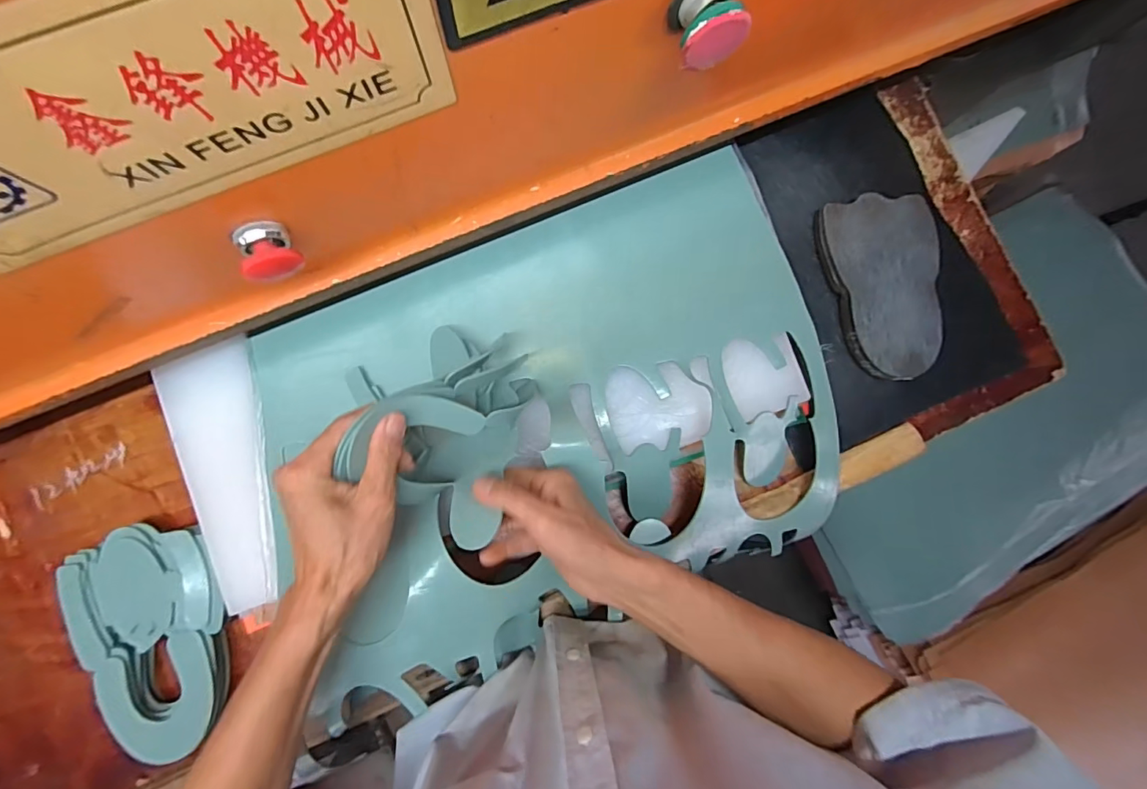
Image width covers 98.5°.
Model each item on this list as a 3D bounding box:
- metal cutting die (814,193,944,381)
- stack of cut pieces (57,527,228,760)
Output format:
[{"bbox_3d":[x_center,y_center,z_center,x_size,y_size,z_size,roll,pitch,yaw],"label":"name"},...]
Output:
[{"bbox_3d":[0.346,-0.118,0.542,0.119,0.029,0.197,-12,88,-5],"label":"metal cutting die"},{"bbox_3d":[-0.395,0.230,0.479,0.131,0.047,0.210,-15,88,-5],"label":"stack of cut pieces"}]

